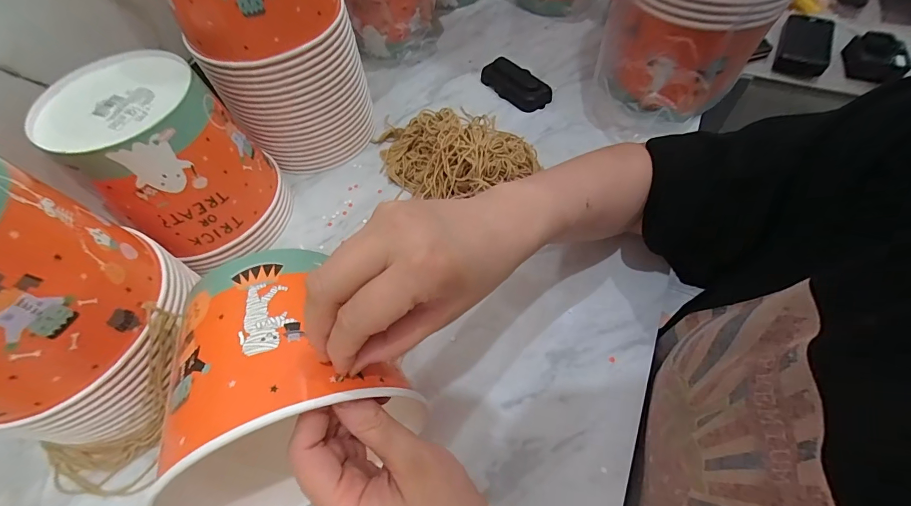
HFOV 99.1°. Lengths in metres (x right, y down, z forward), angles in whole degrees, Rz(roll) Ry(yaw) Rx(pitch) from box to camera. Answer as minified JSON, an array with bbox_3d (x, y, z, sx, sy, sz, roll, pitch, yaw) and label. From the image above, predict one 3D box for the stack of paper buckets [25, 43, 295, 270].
[{"bbox_3d":[-0.275,-0.090,0.396,0.147,0.159,0.141,34,66,20],"label":"stack of paper buckets"}]

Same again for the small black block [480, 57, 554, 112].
[{"bbox_3d":[0.087,-0.242,0.551,0.053,0.023,0.104,-34,64,-17],"label":"small black block"}]

